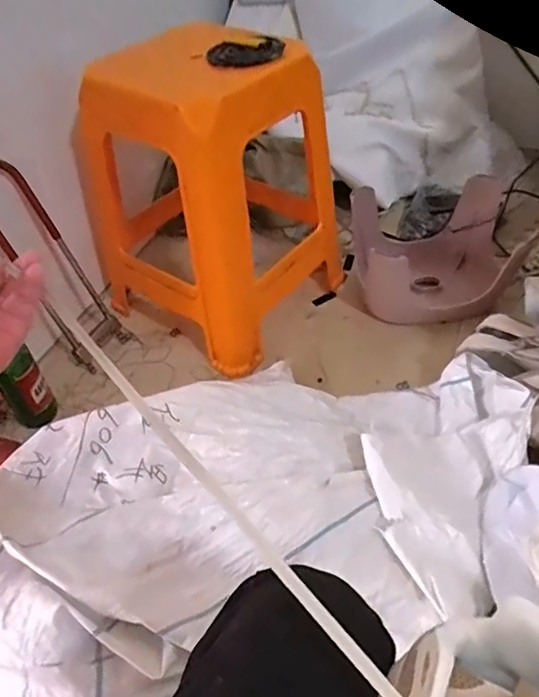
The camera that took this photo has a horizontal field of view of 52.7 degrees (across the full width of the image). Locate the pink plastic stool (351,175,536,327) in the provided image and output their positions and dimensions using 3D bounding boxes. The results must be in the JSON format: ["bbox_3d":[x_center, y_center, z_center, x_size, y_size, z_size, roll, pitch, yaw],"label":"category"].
[{"bbox_3d":[0.316,-0.189,1.091,0.300,0.184,0.247,1,46,5],"label":"pink plastic stool"}]

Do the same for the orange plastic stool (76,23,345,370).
[{"bbox_3d":[-0.130,-0.292,1.000,0.420,0.451,0.351,26,53,26],"label":"orange plastic stool"}]

